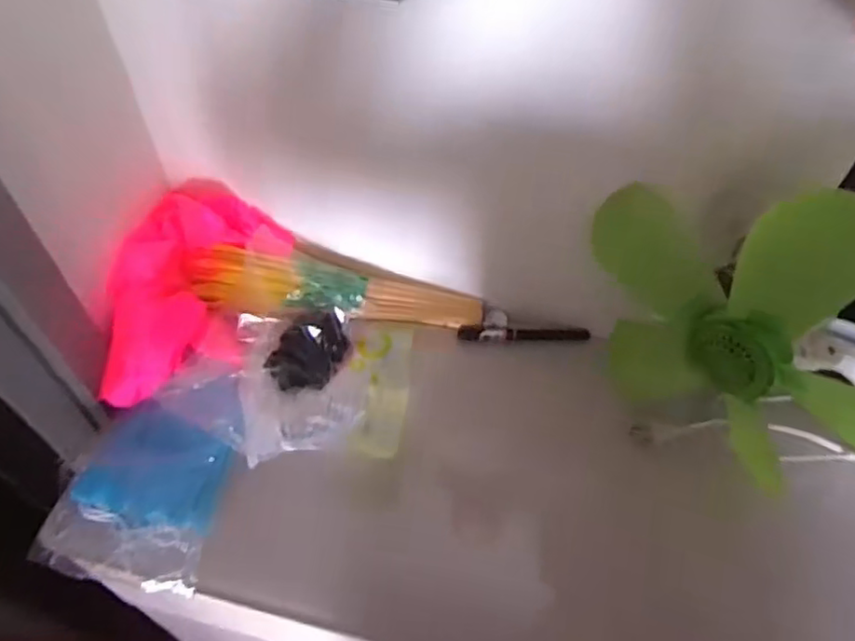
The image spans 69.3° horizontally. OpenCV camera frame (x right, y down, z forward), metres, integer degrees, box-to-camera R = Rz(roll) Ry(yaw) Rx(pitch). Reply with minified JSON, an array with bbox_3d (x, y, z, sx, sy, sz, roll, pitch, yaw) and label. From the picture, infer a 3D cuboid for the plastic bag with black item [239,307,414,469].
[{"bbox_3d":[-0.104,0.060,0.595,0.167,0.039,0.165,3,53,2],"label":"plastic bag with black item"}]

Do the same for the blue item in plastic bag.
[{"bbox_3d":[-0.246,0.131,0.538,0.145,0.051,0.174,8,53,6],"label":"blue item in plastic bag"}]

